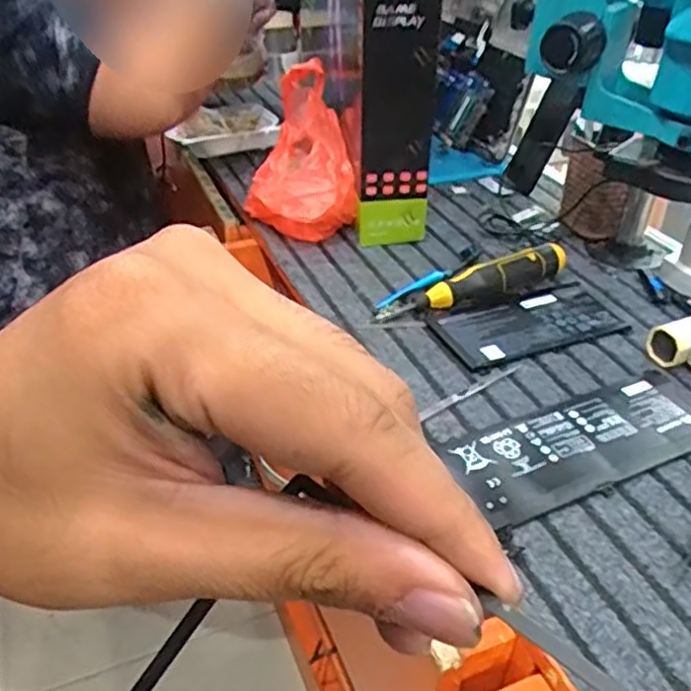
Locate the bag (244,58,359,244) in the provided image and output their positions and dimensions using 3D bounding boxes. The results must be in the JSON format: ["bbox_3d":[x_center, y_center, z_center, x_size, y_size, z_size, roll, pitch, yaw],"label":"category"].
[{"bbox_3d":[-0.049,-0.214,0.801,0.120,0.168,0.131,-7,37,-13],"label":"bag"}]

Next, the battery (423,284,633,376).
[{"bbox_3d":[0.182,-0.021,0.681,0.184,0.008,0.086,-13,38,-20],"label":"battery"}]

